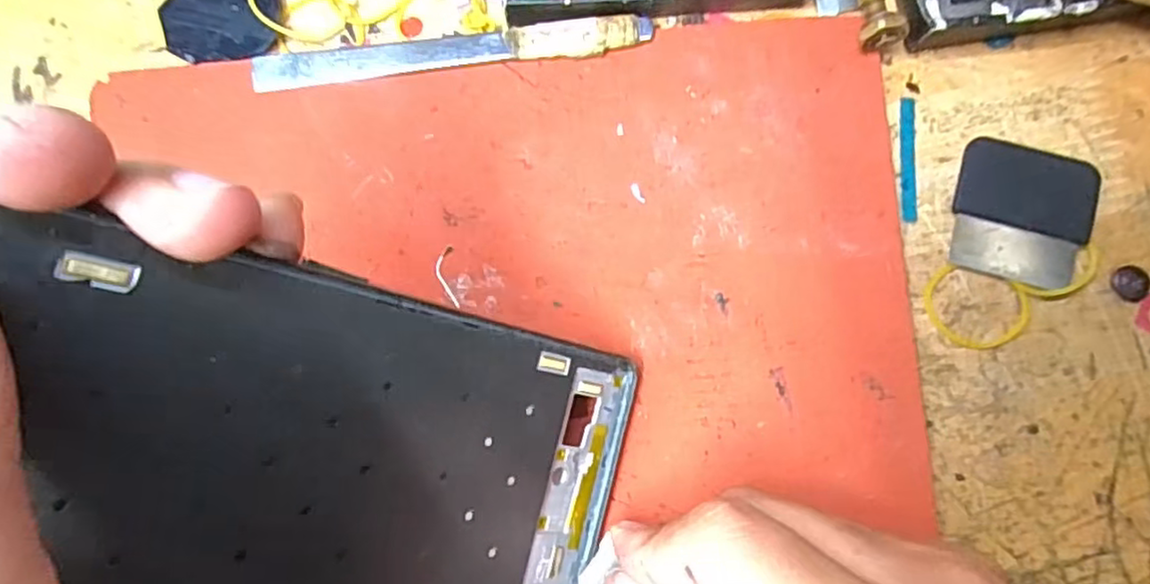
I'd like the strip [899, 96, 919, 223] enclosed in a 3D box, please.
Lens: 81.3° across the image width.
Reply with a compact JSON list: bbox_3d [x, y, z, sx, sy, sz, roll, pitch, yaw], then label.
[{"bbox_3d":[0.102,-0.041,0.205,0.006,0.004,0.038,2,83,3],"label":"strip"}]

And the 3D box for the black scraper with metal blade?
[{"bbox_3d":[0.133,-0.024,0.199,0.038,0.005,0.040,14,84,4],"label":"black scraper with metal blade"}]

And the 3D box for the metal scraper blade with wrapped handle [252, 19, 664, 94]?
[{"bbox_3d":[-0.039,-0.075,0.209,0.123,0.004,0.012,-6,83,2],"label":"metal scraper blade with wrapped handle"}]

